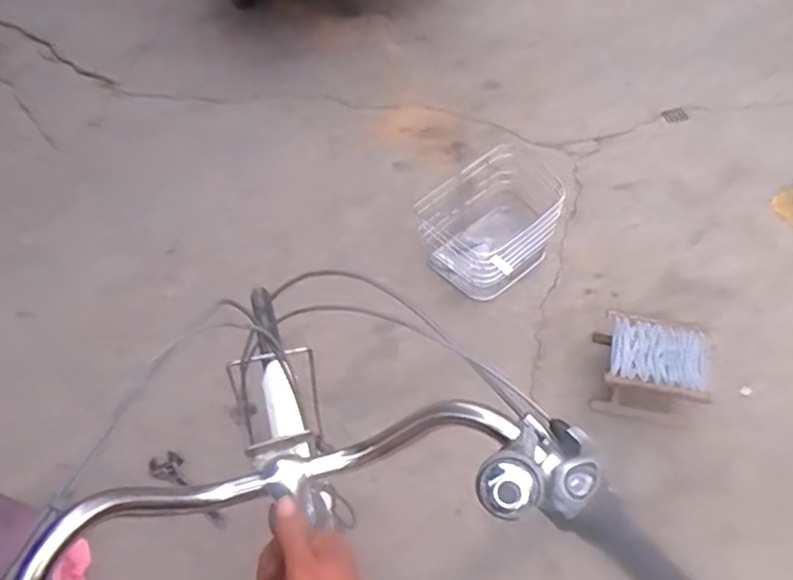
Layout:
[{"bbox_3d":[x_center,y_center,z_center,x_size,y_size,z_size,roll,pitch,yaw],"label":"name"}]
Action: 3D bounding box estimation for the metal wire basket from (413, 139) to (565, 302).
[{"bbox_3d":[0.299,-0.206,1.808,0.446,0.170,0.303,-33,62,-19],"label":"metal wire basket"}]

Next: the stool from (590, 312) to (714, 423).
[{"bbox_3d":[0.613,0.181,1.550,0.252,0.159,0.227,17,56,9],"label":"stool"}]

